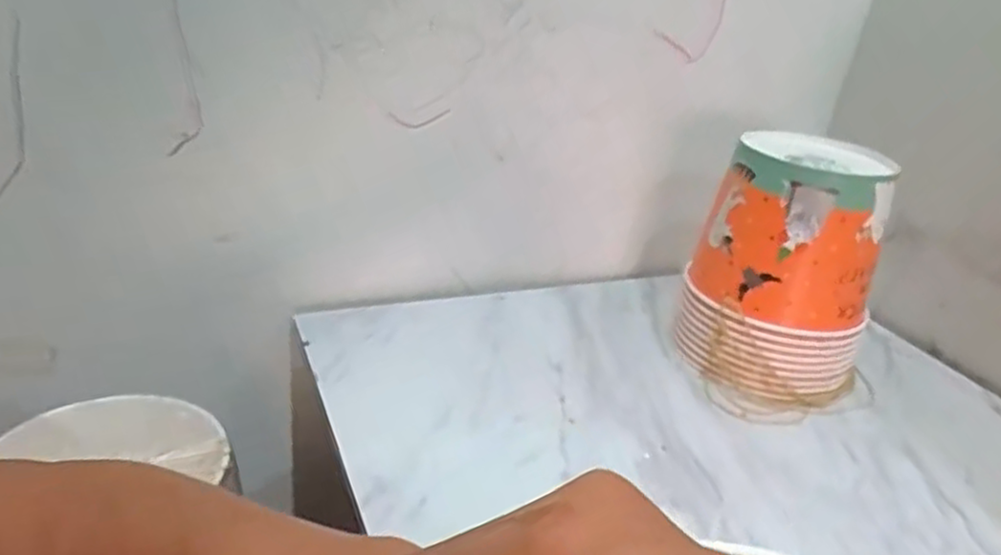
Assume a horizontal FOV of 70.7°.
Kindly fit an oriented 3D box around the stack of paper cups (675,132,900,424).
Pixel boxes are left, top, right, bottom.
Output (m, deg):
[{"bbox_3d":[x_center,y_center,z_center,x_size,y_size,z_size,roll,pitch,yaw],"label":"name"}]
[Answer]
[{"bbox_3d":[0.250,-0.008,0.622,0.136,0.198,0.143,-10,31,-31],"label":"stack of paper cups"}]

